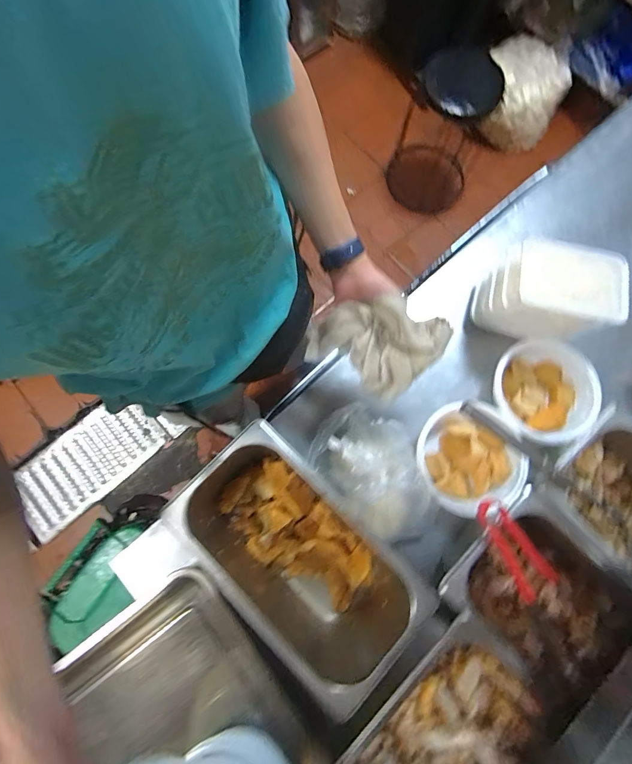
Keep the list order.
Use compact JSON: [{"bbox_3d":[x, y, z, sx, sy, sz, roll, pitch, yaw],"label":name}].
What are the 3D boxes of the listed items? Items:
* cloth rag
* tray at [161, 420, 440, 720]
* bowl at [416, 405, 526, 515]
[{"bbox_3d":[0.078,-0.057,0.506,0.174,0.089,0.128,29,78,6],"label":"cloth rag"},{"bbox_3d":[-0.021,0.236,0.518,0.330,0.152,0.174,44,80,9],"label":"tray"},{"bbox_3d":[0.243,0.130,0.601,0.175,0.066,0.160,0,77,-1],"label":"bowl"}]

